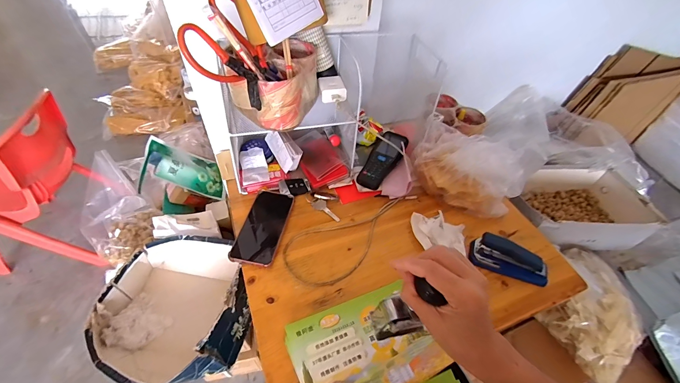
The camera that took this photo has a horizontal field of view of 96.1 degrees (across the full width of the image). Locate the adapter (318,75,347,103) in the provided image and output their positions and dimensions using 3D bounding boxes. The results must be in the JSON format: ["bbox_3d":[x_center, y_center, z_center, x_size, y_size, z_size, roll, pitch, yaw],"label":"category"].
[{"bbox_3d":[-0.015,-0.209,0.624,0.050,0.024,0.068,-6,49,-10],"label":"adapter"}]

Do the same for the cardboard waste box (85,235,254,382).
[{"bbox_3d":[-0.372,0.261,0.700,0.289,0.137,0.332,-2,48,-7],"label":"cardboard waste box"}]

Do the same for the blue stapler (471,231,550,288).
[{"bbox_3d":[0.310,0.124,0.552,0.134,0.047,0.042,21,50,13],"label":"blue stapler"}]

